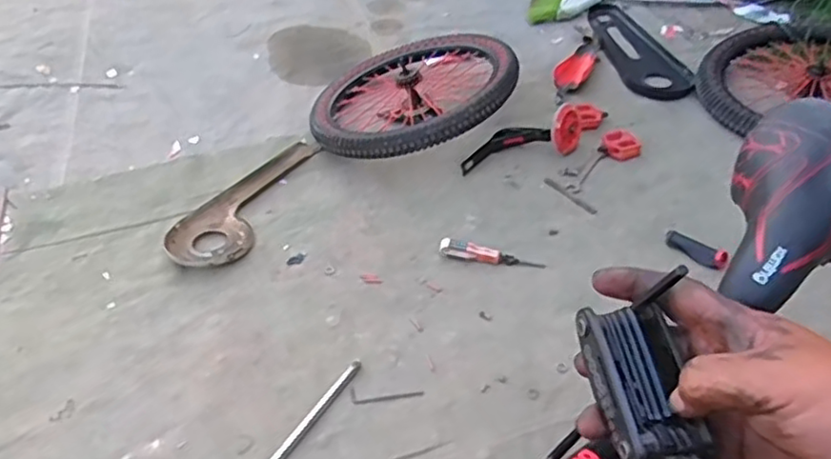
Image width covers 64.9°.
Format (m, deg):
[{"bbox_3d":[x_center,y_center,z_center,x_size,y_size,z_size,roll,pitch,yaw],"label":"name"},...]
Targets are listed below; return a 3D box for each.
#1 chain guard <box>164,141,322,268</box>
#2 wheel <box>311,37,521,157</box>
[{"bbox_3d":[-0.354,-0.069,1.389,0.164,0.023,0.434,17,46,17],"label":"chain guard"},{"bbox_3d":[-0.007,-0.317,1.550,0.488,0.093,0.488,-14,36,10],"label":"wheel"}]

